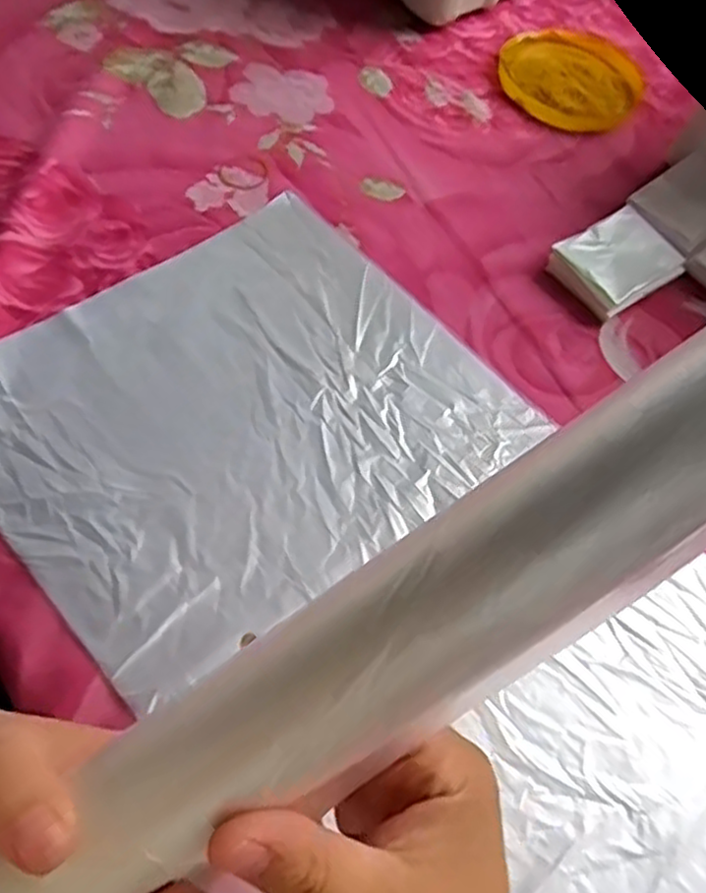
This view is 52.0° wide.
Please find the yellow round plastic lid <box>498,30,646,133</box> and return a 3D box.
[{"bbox_3d":[0.213,-0.357,0.692,0.130,0.016,0.165,34,60,17],"label":"yellow round plastic lid"}]

